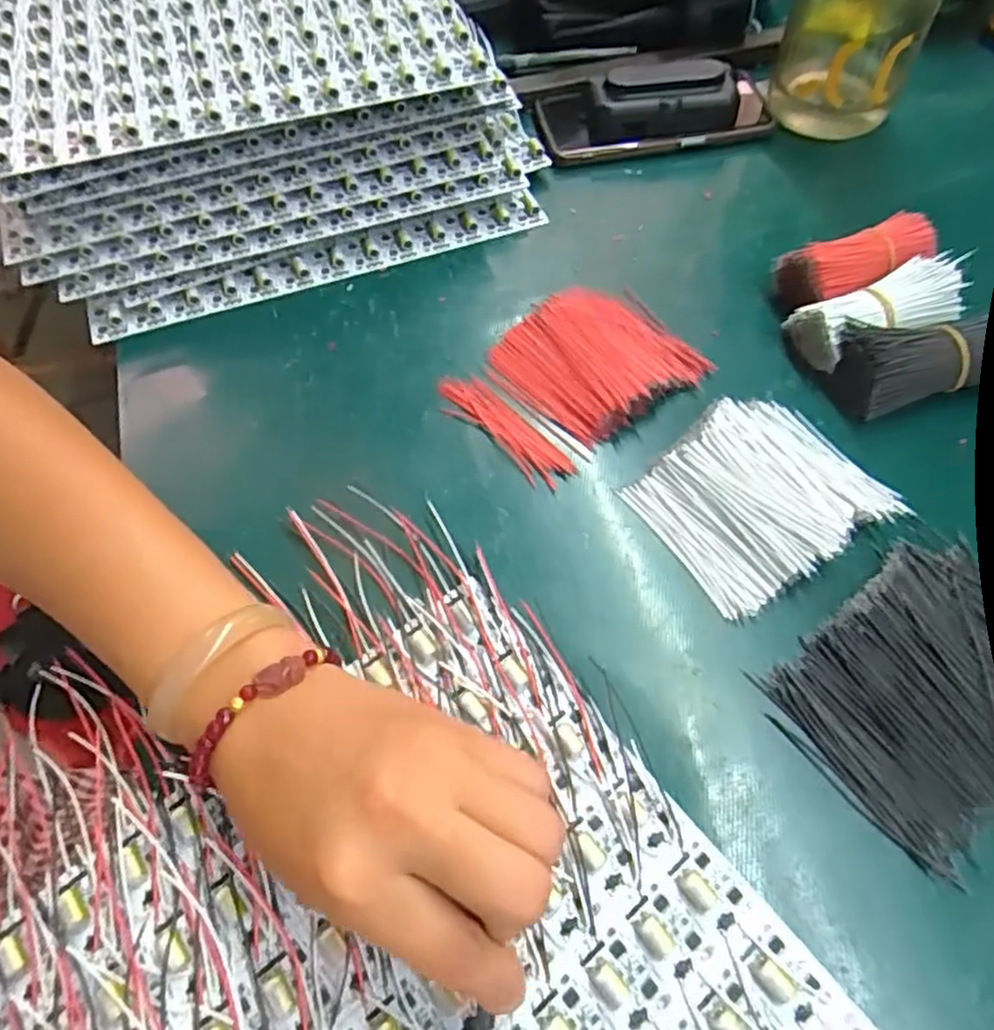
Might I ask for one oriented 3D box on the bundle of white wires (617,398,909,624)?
[{"bbox_3d":[0.130,-0.013,0.335,0.111,0.018,0.089,-31,63,-13],"label":"bundle of white wires"}]

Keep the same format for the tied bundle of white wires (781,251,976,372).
[{"bbox_3d":[0.214,-0.113,0.385,0.094,0.037,0.041,-19,61,-7],"label":"tied bundle of white wires"}]

